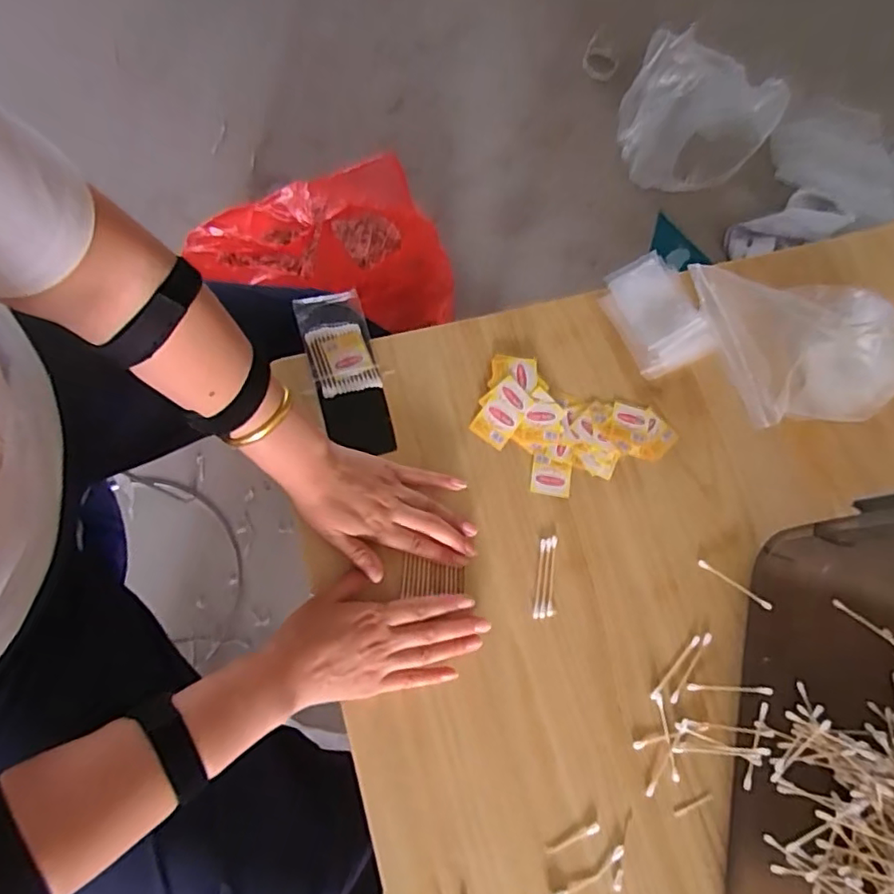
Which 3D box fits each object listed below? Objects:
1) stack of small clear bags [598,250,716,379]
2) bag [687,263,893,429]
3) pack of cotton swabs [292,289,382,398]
[{"bbox_3d":[0.221,-0.142,0.622,0.087,0.027,0.124,-21,77,-5],"label":"stack of small clear bags"},{"bbox_3d":[0.359,-0.109,0.582,0.209,0.064,0.176,-7,76,-8],"label":"bag"},{"bbox_3d":[-0.111,-0.106,0.594,0.065,0.011,0.114,-16,77,-10],"label":"pack of cotton swabs"}]

